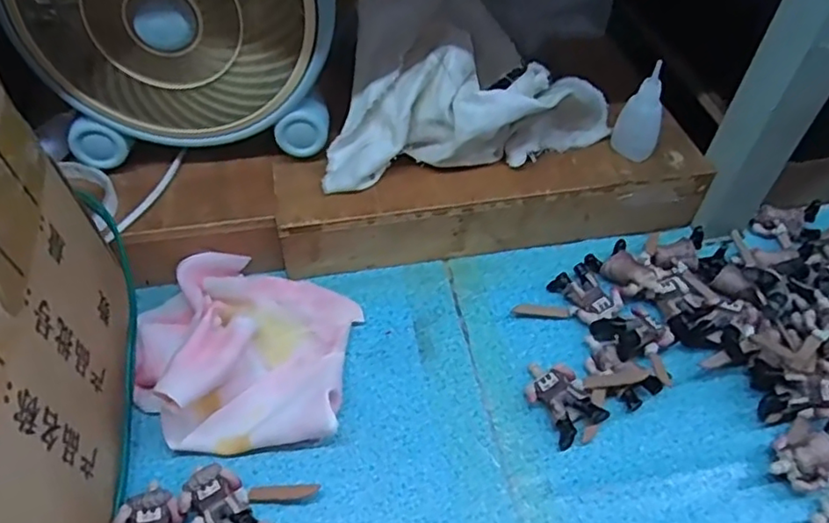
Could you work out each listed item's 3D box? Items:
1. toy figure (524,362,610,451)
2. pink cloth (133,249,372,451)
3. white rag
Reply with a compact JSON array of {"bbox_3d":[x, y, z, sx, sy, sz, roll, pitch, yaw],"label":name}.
[{"bbox_3d":[0.098,0.091,0.413,0.036,0.021,0.058,-26,58,-20],"label":"toy figure"},{"bbox_3d":[-0.118,0.054,0.418,0.146,0.048,0.142,6,53,3],"label":"pink cloth"},{"bbox_3d":[0.047,-0.114,0.469,0.237,0.075,0.063,-8,51,-9],"label":"white rag"}]

